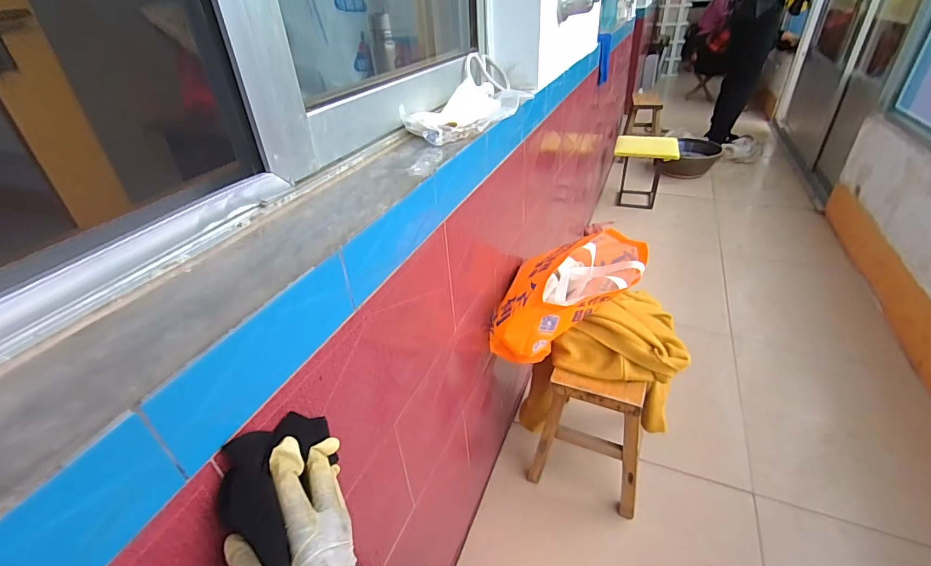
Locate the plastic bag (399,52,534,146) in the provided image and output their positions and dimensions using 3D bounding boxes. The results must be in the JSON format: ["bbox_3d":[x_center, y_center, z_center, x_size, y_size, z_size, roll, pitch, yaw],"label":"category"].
[{"bbox_3d":[0.028,-0.346,0.788,0.127,0.068,0.422,12,37,21],"label":"plastic bag"}]

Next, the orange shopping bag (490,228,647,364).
[{"bbox_3d":[0.218,0.007,0.906,0.364,0.202,0.198,-28,41,-31],"label":"orange shopping bag"}]

